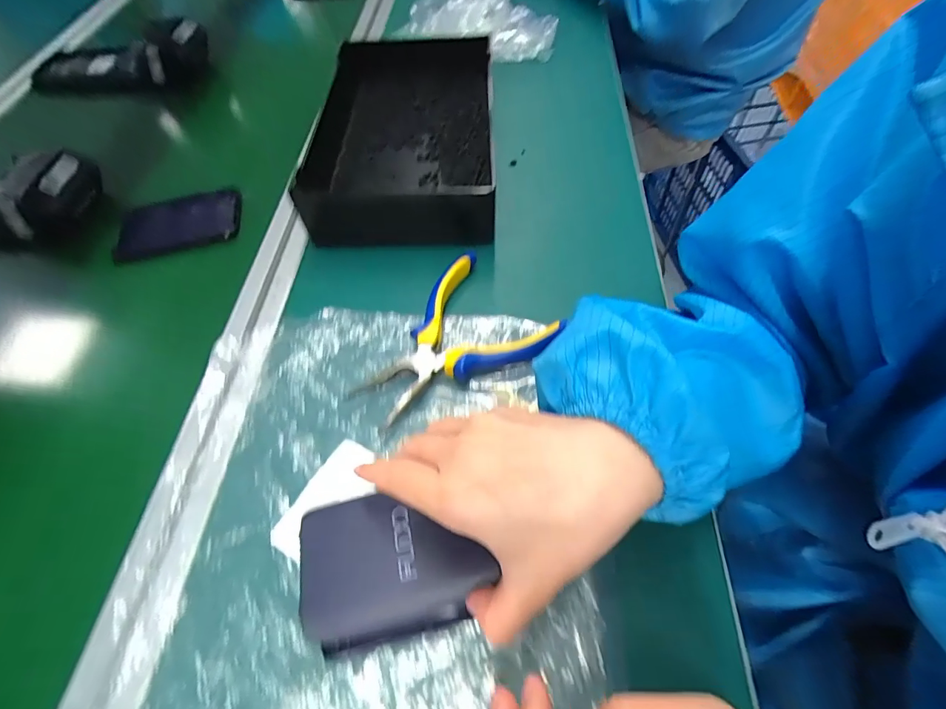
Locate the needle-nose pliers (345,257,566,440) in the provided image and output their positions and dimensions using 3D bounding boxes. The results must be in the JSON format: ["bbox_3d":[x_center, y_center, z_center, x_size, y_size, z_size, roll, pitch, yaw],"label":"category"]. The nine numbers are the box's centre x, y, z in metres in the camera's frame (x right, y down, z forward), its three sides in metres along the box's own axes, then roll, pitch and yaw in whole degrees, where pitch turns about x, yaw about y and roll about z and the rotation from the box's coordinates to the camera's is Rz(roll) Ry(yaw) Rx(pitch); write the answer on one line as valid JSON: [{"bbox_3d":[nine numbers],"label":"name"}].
[{"bbox_3d":[-0.017,-0.005,0.314,0.095,0.020,0.136,38,67,24],"label":"needle-nose pliers"}]

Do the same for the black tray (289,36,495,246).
[{"bbox_3d":[-0.063,-0.212,0.434,0.151,0.062,0.251,-1,58,3],"label":"black tray"}]

